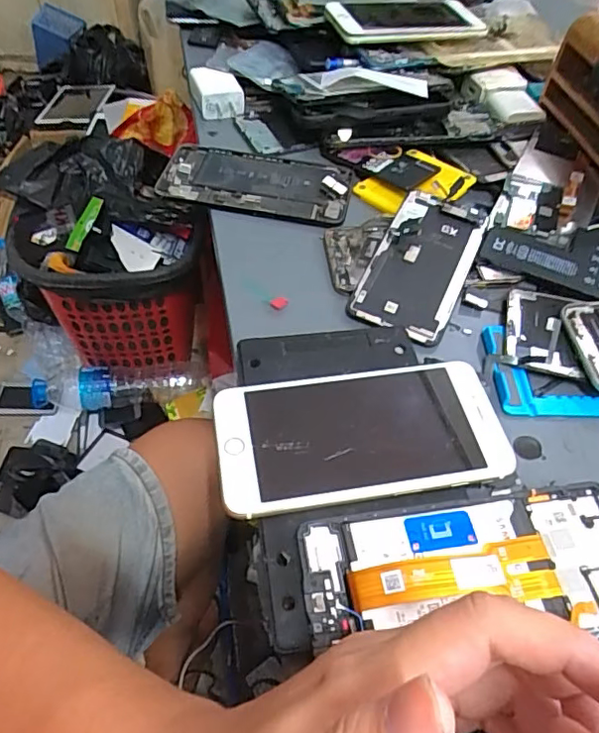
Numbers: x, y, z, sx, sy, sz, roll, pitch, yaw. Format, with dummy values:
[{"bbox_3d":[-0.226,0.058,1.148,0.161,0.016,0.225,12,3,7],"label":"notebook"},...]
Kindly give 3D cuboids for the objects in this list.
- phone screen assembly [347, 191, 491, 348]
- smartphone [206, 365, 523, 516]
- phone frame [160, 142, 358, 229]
[{"bbox_3d":[0.090,-0.078,0.398,0.065,0.014,0.134,23,61,11],"label":"phone screen assembly"},{"bbox_3d":[0.034,0.037,0.302,0.153,0.009,0.077,-7,52,-7],"label":"smartphone"},{"bbox_3d":[-0.036,-0.155,0.462,0.155,0.008,0.077,12,52,7],"label":"phone frame"}]

